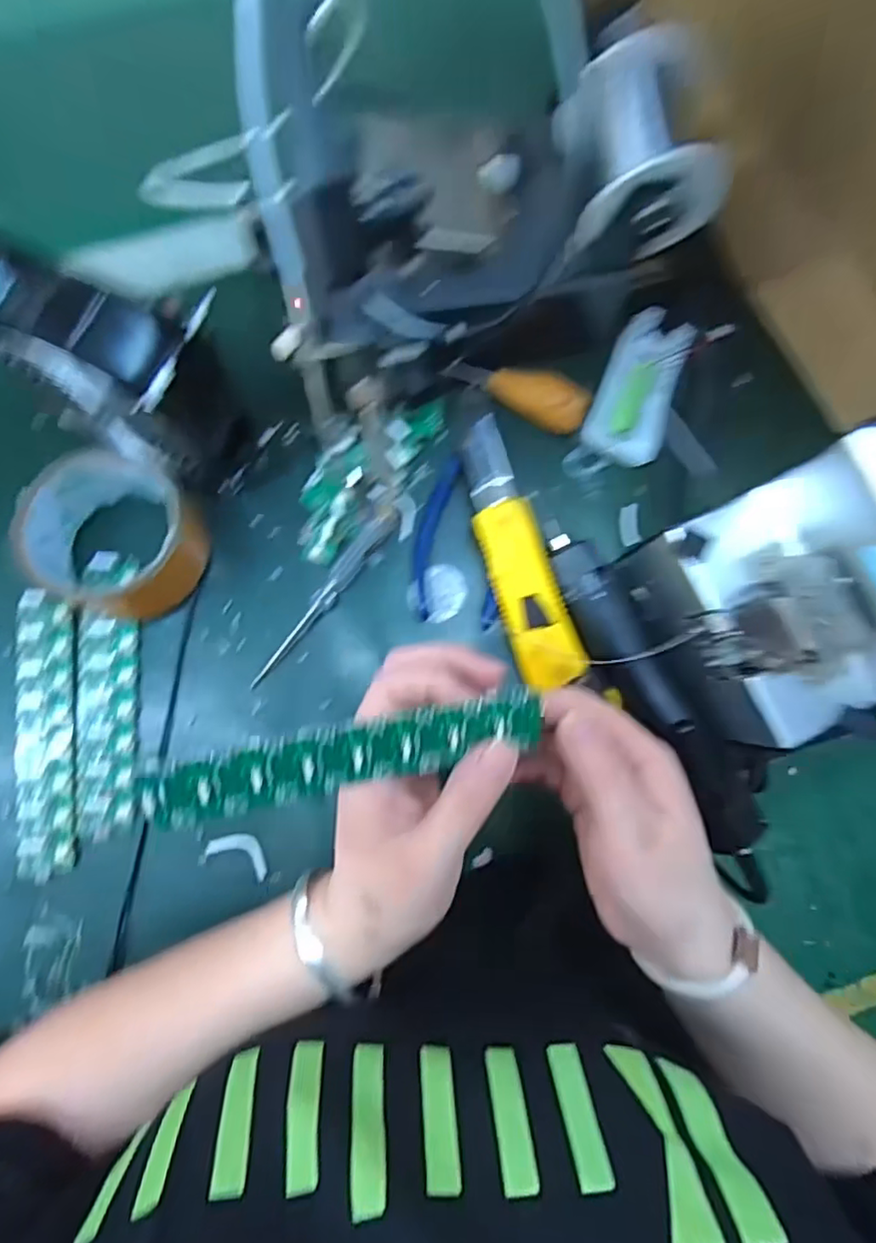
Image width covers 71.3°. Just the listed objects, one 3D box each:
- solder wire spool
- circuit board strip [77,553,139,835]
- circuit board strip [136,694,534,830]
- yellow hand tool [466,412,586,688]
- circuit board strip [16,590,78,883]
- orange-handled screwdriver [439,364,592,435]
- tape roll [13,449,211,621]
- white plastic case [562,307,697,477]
[{"bbox_3d":[0.098,-0.227,0.300,0.072,0.060,0.074,1,82,-2],"label":"solder wire spool"},{"bbox_3d":[-0.196,0.041,0.362,0.034,0.006,0.162,-3,83,-3],"label":"circuit board strip"},{"bbox_3d":[-0.034,0.056,0.243,0.155,0.006,0.028,-11,117,-9],"label":"circuit board strip"},{"bbox_3d":[0.046,-0.039,0.371,0.037,0.032,0.160,-19,84,-5],"label":"yellow hand tool"},{"bbox_3d":[-0.230,0.065,0.357,0.032,0.009,0.161,-5,83,-3],"label":"circuit board strip"},{"bbox_3d":[0.051,-0.147,0.385,0.090,0.024,0.026,26,82,1],"label":"orange-handled screwdriver"},{"bbox_3d":[-0.190,-0.051,0.357,0.096,0.046,0.087,19,82,0],"label":"tape roll"},{"bbox_3d":[0.126,-0.142,0.391,0.048,0.024,0.109,23,82,1],"label":"white plastic case"}]

